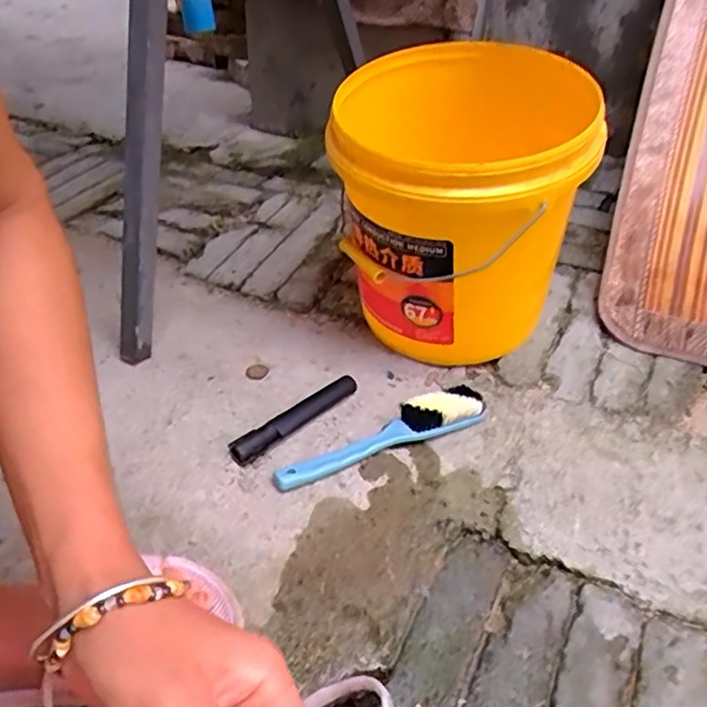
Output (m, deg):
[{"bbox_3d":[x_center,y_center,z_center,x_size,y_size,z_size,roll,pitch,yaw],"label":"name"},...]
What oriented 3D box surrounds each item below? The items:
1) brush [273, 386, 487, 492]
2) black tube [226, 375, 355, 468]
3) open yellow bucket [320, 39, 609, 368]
[{"bbox_3d":[0.028,0.078,0.613,0.226,0.029,0.042,-16,42,-20],"label":"brush"},{"bbox_3d":[-0.057,0.065,0.629,0.154,0.022,0.023,-31,49,-34],"label":"black tube"},{"bbox_3d":[0.108,-0.148,0.690,0.262,0.288,0.237,7,39,7],"label":"open yellow bucket"}]

